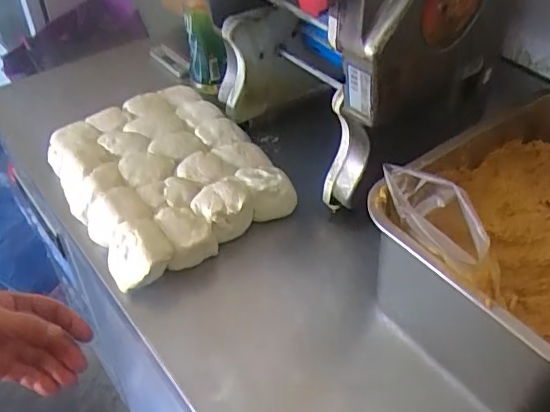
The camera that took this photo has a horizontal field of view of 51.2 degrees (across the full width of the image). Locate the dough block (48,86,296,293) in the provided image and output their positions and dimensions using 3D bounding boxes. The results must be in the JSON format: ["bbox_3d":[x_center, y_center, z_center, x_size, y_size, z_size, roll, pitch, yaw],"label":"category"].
[{"bbox_3d":[-0.142,-0.042,0.749,0.236,0.068,0.274,-26,50,-25],"label":"dough block"}]

